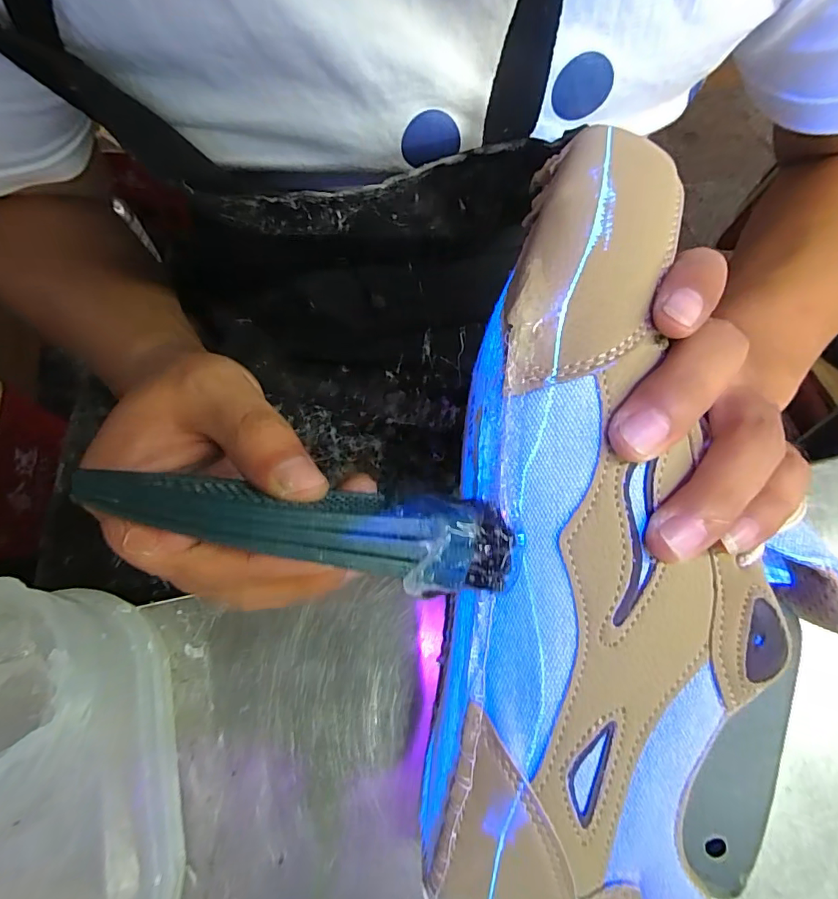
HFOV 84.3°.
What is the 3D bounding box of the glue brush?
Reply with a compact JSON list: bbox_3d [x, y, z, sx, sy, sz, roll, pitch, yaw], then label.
[{"bbox_3d":[-0.035,0.024,0.146,0.128,0.014,0.027,9,66,-5],"label":"glue brush"}]

